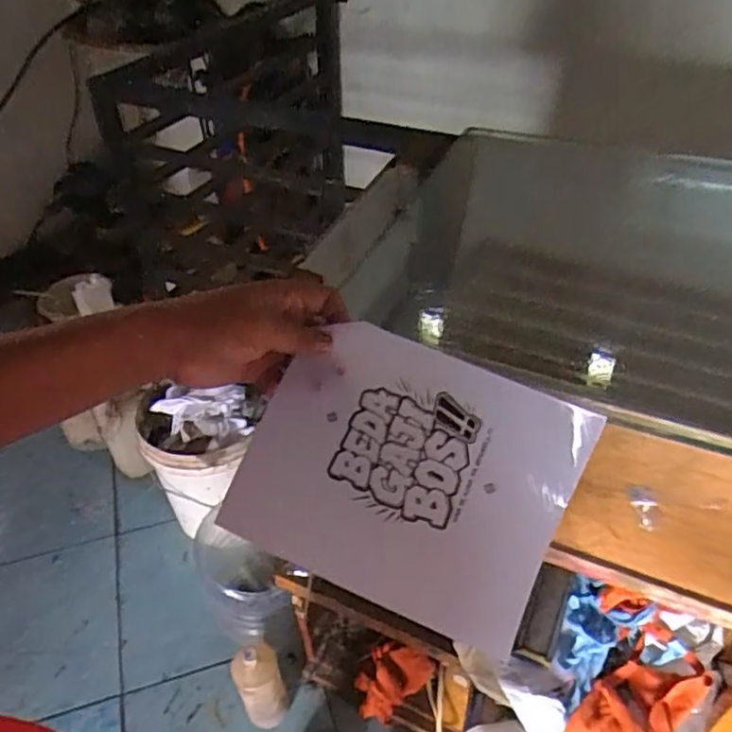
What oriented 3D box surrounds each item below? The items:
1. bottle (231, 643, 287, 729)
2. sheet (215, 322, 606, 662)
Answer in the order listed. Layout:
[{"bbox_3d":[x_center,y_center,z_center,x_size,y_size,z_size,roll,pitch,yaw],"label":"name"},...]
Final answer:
[{"bbox_3d":[-0.202,0.614,1.256,0.083,0.249,0.082,-2,42,2],"label":"bottle"},{"bbox_3d":[0.025,0.069,0.412,0.195,0.031,0.160,23,86,9],"label":"sheet"}]

